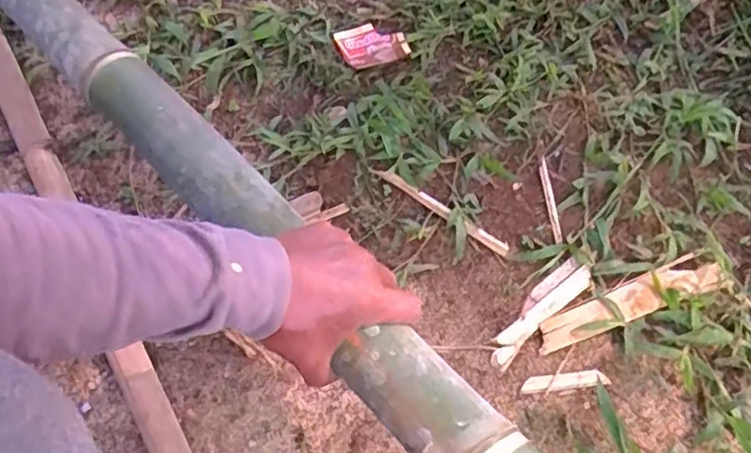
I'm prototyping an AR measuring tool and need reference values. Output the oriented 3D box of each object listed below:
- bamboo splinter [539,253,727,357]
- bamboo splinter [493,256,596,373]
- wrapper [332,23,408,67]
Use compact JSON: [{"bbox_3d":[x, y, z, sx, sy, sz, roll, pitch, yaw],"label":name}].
[{"bbox_3d":[0.257,0.079,0.642,0.200,0.008,0.041,-22,63,-7],"label":"bamboo splinter"},{"bbox_3d":[0.168,0.087,0.646,0.147,0.006,0.035,-40,67,-22],"label":"bamboo splinter"},{"bbox_3d":[-0.005,-0.238,0.822,0.086,0.008,0.074,-19,61,-12],"label":"wrapper"}]

